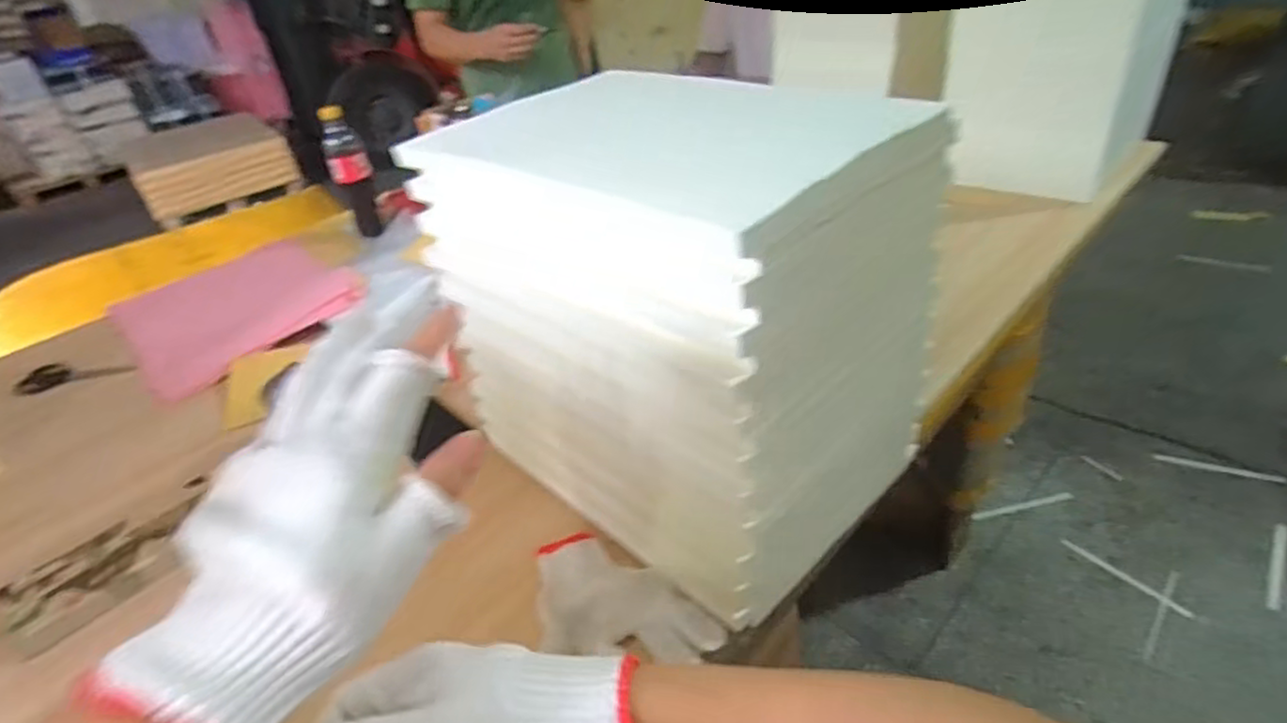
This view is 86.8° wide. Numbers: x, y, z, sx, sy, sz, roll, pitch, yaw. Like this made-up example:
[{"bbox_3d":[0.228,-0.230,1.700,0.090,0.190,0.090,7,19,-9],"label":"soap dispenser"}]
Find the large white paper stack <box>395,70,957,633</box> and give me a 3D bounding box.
[{"bbox_3d":[0.029,-0.050,0.635,0.276,0.347,0.374,-33,42,-31],"label":"large white paper stack"}]

